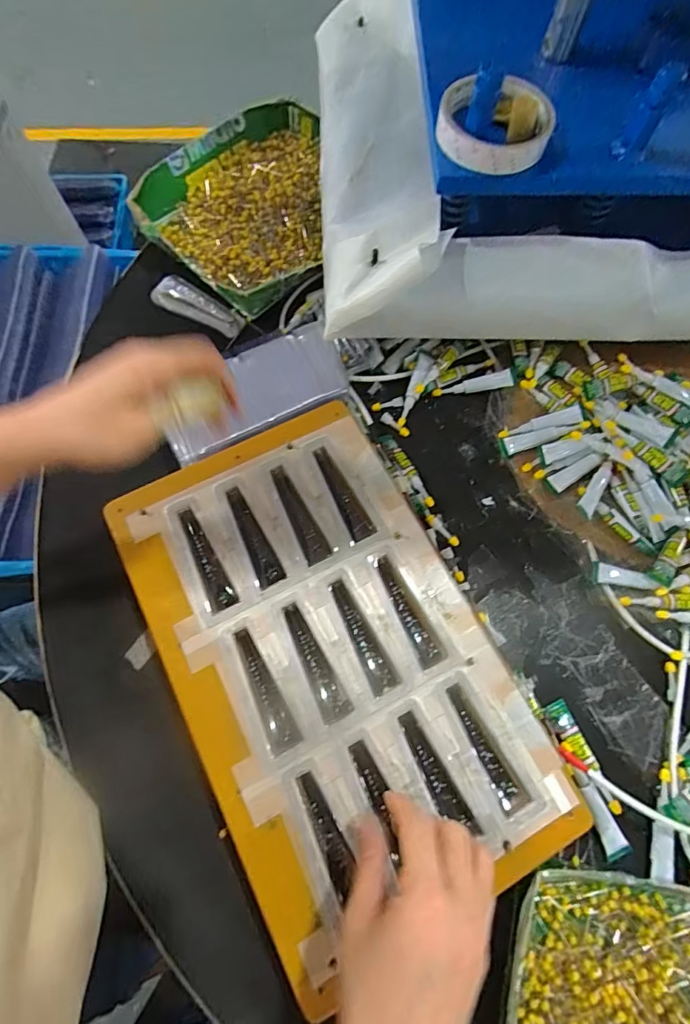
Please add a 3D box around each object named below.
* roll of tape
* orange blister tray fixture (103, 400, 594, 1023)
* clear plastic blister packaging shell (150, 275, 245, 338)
[{"bbox_3d":[0.120,-0.310,0.379,0.089,0.022,0.089,0,72,-1],"label":"roll of tape"},{"bbox_3d":[-0.014,0.105,0.362,0.224,0.018,0.368,-26,76,-9],"label":"orange blister tray fixture"},{"bbox_3d":[-0.158,-0.218,0.501,0.098,0.030,0.028,29,73,8],"label":"clear plastic blister packaging shell"}]

